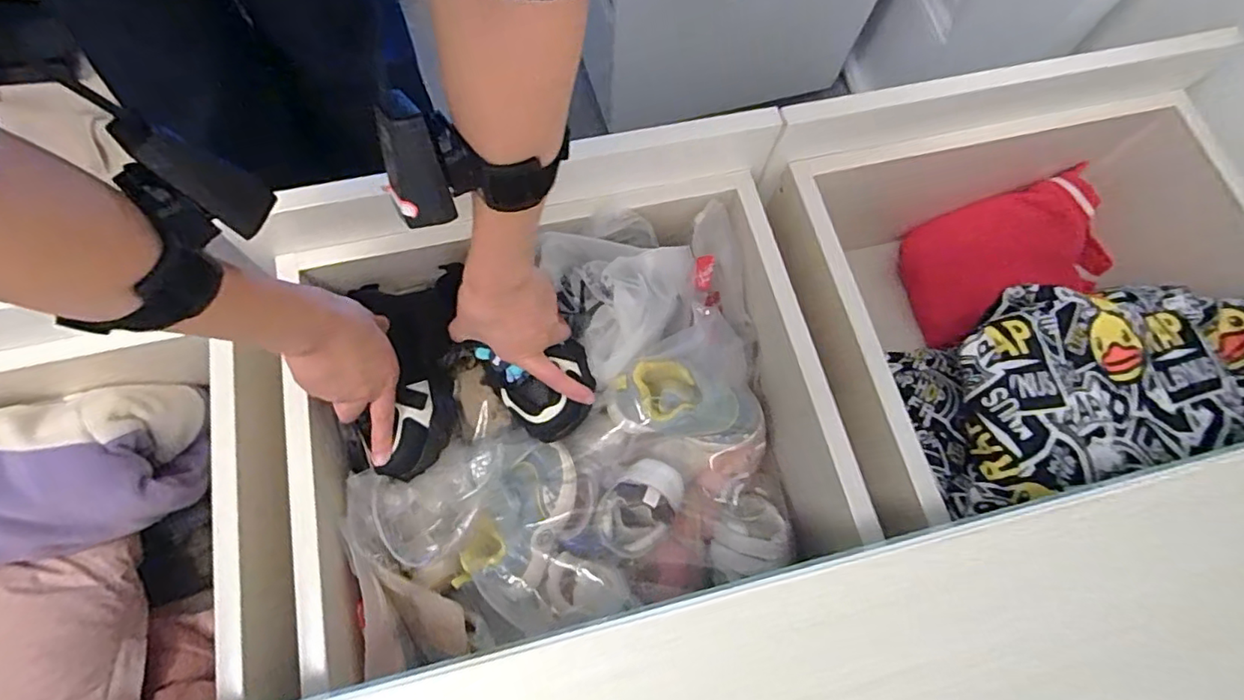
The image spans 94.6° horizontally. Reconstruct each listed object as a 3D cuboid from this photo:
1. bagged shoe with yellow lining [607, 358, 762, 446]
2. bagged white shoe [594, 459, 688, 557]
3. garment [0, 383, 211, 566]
[{"bbox_3d":[0.060,0.043,0.520,0.135,0.045,0.068,10,71,1],"label":"bagged shoe with yellow lining"},{"bbox_3d":[0.013,0.135,0.499,0.064,0.043,0.085,29,73,7],"label":"bagged white shoe"},{"bbox_3d":[-0.569,0.123,0.503,0.338,0.095,0.135,-14,73,-7],"label":"garment"}]

